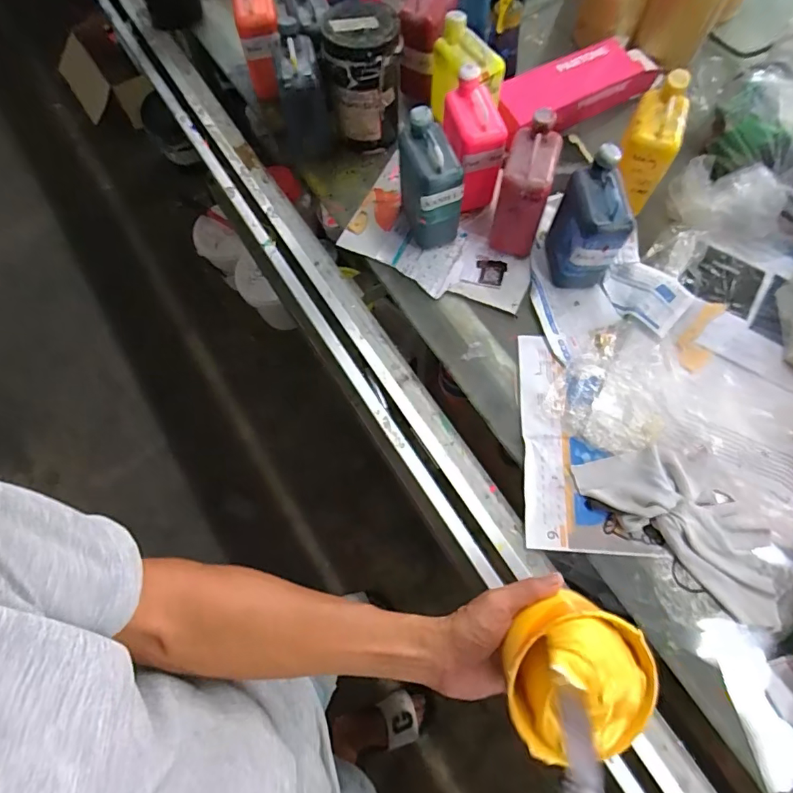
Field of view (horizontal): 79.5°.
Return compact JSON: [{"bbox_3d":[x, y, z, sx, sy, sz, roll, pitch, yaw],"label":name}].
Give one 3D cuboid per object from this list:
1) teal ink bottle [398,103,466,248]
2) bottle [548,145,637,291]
[{"bbox_3d":[0.048,-0.309,0.692,0.079,0.152,0.113,-20,71,-5],"label":"teal ink bottle"},{"bbox_3d":[0.266,-0.236,0.665,0.082,0.164,0.109,-8,70,-1],"label":"bottle"}]

